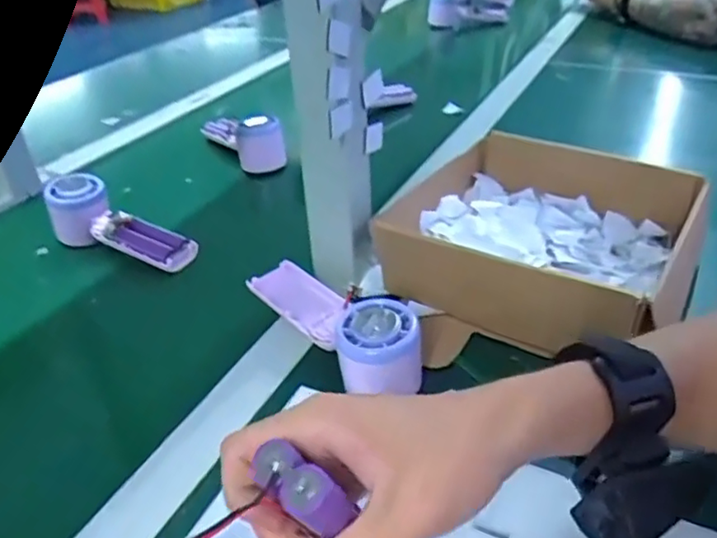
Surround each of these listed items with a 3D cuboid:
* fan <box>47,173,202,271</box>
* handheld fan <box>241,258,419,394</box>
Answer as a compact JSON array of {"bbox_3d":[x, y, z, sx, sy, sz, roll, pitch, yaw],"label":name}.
[{"bbox_3d":[-0.236,-0.044,0.591,0.159,0.054,0.051,17,41,25],"label":"fan"},{"bbox_3d":[-0.019,0.031,0.446,0.062,0.044,0.168,-24,41,-25],"label":"handheld fan"}]

